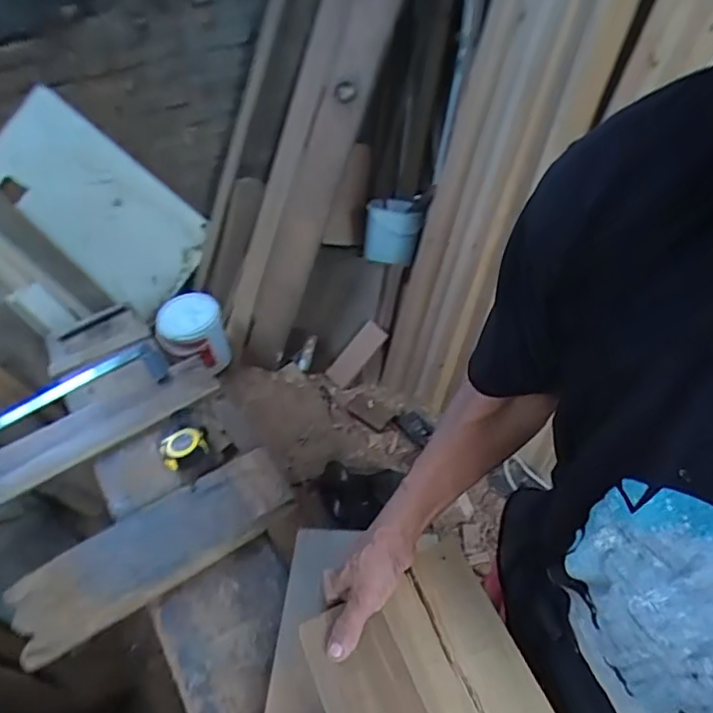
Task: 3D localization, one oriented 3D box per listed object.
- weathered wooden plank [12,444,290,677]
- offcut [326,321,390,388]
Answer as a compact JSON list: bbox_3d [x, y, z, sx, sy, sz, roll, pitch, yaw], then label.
[{"bbox_3d":[-0.280,0.264,0.815,0.382,0.030,0.132,-27,49,-23],"label":"weathered wooden plank"},{"bbox_3d":[0.002,-0.008,1.817,0.076,0.018,0.220,40,93,1],"label":"offcut"}]

